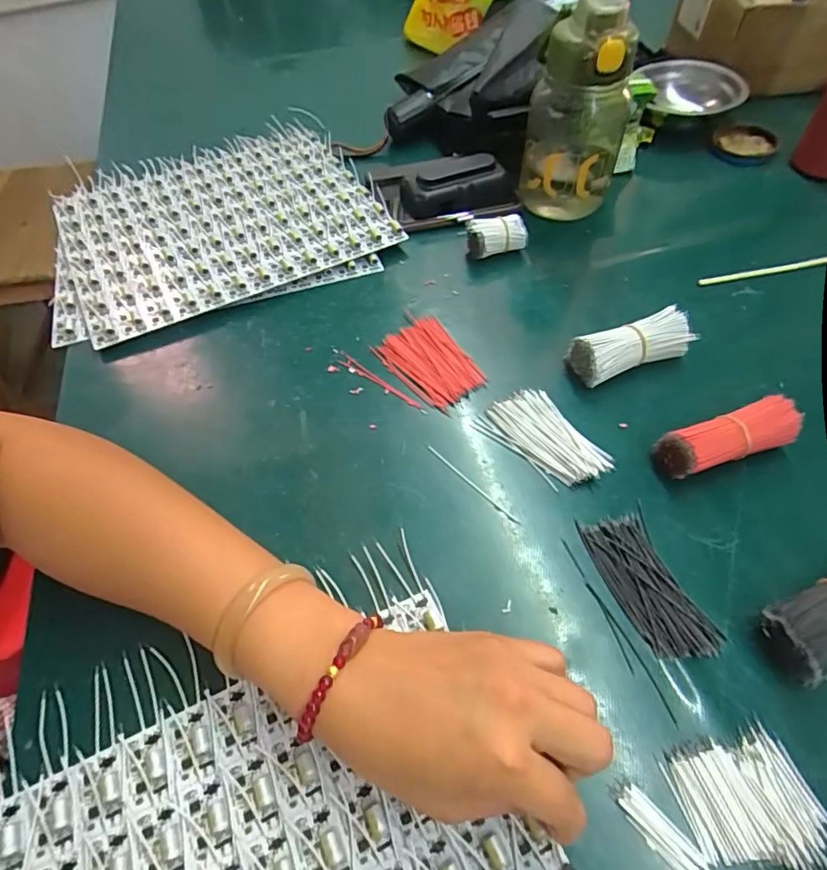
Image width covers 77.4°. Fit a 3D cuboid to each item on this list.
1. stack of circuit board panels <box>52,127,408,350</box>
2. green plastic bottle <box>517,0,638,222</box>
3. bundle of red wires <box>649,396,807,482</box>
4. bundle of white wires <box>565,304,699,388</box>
[{"bbox_3d":[-0.203,-0.215,0.523,0.310,0.023,0.266,-21,59,-12],"label":"stack of circuit board panels"},{"bbox_3d":[0.149,-0.289,0.458,0.085,0.169,0.081,14,59,10],"label":"green plastic bottle"},{"bbox_3d":[0.213,0.004,0.350,0.088,0.038,0.029,-16,58,-9],"label":"bundle of red wires"},{"bbox_3d":[0.168,-0.066,0.397,0.086,0.037,0.033,-13,58,-7],"label":"bundle of white wires"}]

